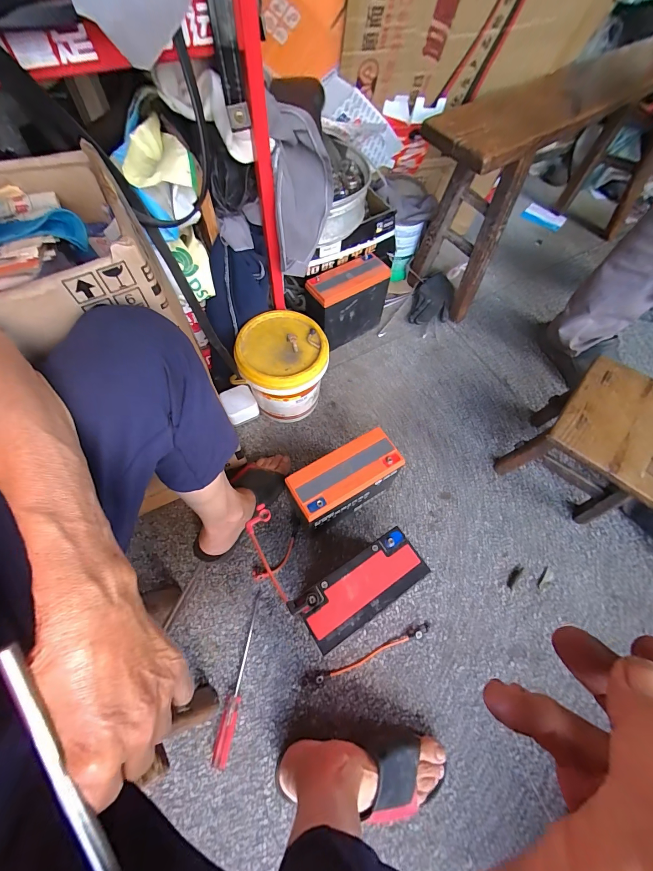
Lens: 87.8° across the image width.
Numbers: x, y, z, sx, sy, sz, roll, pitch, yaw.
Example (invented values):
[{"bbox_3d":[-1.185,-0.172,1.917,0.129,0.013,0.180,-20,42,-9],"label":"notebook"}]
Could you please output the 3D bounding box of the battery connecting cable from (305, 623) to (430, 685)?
[{"bbox_3d":[0.070,0.353,0.545,0.222,0.014,0.018,-17,64,-10],"label":"battery connecting cable"}]

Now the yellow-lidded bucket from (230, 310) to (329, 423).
[{"bbox_3d":[-0.088,-0.121,0.700,0.170,0.175,0.184,0,62,-1],"label":"yellow-lidded bucket"}]

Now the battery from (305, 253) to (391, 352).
[{"bbox_3d":[0.045,-0.305,0.798,0.183,0.164,0.091,-31,67,-16],"label":"battery"}]

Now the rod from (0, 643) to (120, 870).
[{"bbox_3d":[-0.148,0.190,0.190,0.009,0.009,0.159,-21,95,-14],"label":"rod"}]

